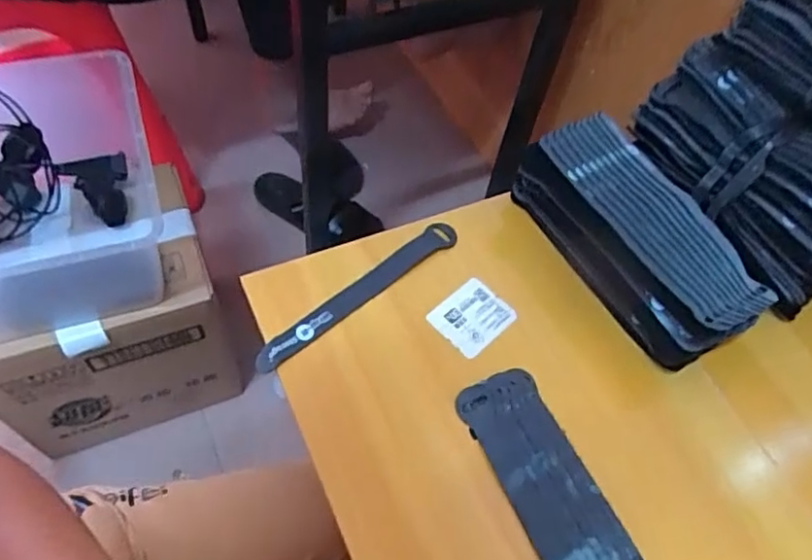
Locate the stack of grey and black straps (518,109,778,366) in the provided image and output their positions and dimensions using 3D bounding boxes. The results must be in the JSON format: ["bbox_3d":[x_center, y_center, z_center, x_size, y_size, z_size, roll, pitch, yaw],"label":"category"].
[{"bbox_3d":[0.183,-0.034,0.478,0.097,0.068,0.200,-25,62,-20],"label":"stack of grey and black straps"}]

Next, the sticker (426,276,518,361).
[{"bbox_3d":[0.052,0.029,0.469,0.059,0.004,0.048,-38,73,-24],"label":"sticker"}]

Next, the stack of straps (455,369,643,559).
[{"bbox_3d":[0.105,0.152,0.391,0.059,0.009,0.199,-20,61,-17],"label":"stack of straps"}]

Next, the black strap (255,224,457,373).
[{"bbox_3d":[-0.034,0.009,0.469,0.192,0.007,0.020,-37,67,-25],"label":"black strap"}]

